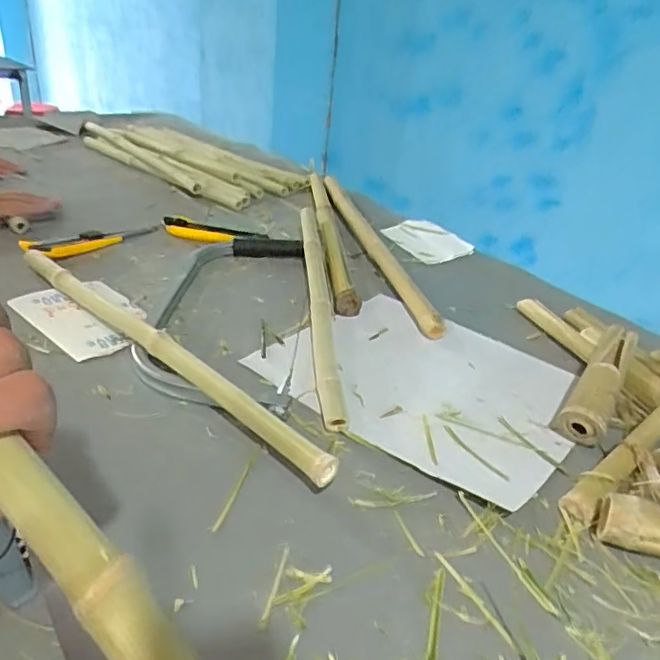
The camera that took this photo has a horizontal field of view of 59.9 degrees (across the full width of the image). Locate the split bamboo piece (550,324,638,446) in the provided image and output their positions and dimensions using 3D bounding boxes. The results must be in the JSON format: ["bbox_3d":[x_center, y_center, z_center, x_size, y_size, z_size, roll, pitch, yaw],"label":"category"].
[{"bbox_3d":[0.241,0.045,0.515,0.041,0.045,0.147,20,33,25],"label":"split bamboo piece"}]

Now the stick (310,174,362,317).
[{"bbox_3d":[-0.001,-0.138,0.802,0.030,0.034,0.422,1,30,-7],"label":"stick"}]

